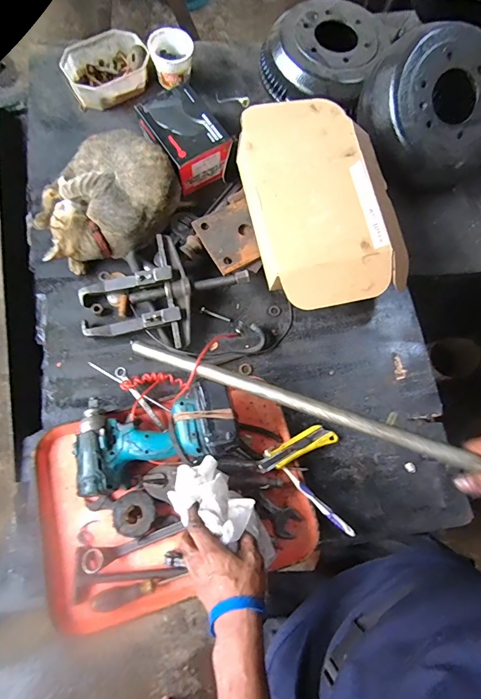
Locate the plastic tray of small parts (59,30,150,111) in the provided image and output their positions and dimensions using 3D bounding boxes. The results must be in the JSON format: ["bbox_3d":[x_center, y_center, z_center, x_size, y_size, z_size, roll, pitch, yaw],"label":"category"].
[{"bbox_3d":[-0.290,-0.617,0.810,0.179,0.051,0.128,-33,81,-9],"label":"plastic tray of small parts"}]

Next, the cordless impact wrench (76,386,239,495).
[{"bbox_3d":[-0.127,0.123,0.552,0.244,0.069,0.134,-12,78,-5],"label":"cordless impact wrench"}]

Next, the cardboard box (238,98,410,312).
[{"bbox_3d":[0.146,-0.263,0.649,0.251,0.072,0.377,-13,80,-3],"label":"cardboard box"}]

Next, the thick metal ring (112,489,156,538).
[{"bbox_3d":[-0.163,0.252,0.565,0.060,0.016,0.062,0,78,-2],"label":"thick metal ring"}]

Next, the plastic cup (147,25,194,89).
[{"bbox_3d":[-0.147,-0.641,0.807,0.095,0.063,0.088,-12,78,-5],"label":"plastic cup"}]

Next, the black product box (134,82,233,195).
[{"bbox_3d":[-0.108,-0.436,0.754,0.135,0.073,0.195,-34,81,-9],"label":"black product box"}]

